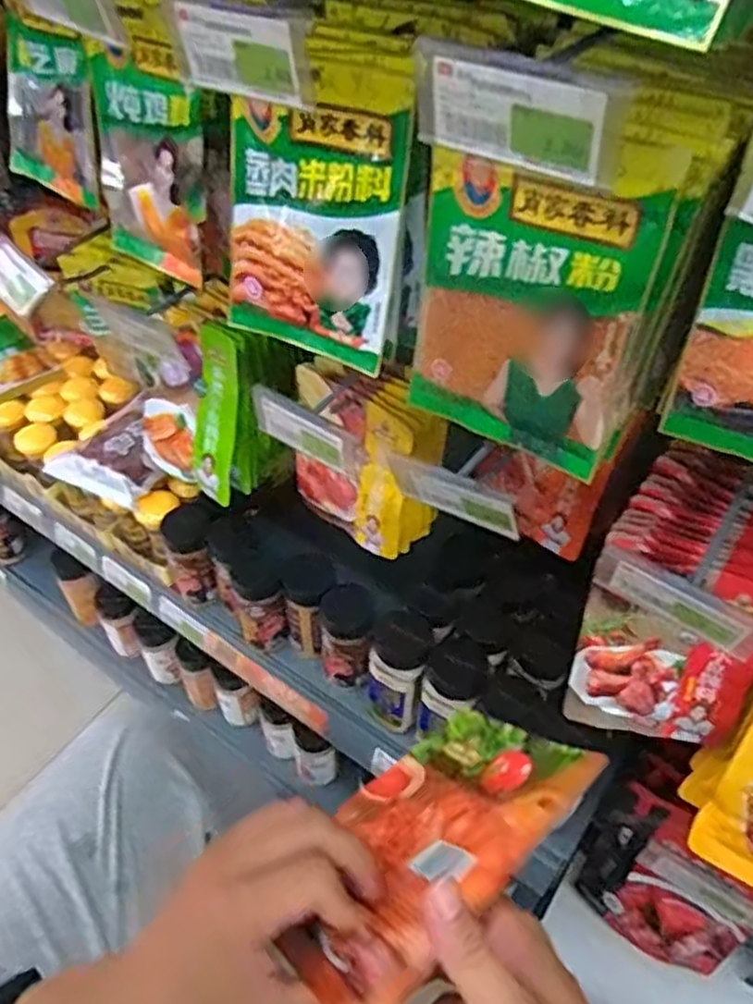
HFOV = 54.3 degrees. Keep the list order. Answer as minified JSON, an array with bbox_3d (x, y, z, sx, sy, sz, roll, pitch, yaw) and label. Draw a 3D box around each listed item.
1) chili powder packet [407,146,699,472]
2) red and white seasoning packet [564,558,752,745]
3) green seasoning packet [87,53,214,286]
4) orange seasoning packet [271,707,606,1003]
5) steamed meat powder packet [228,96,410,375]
[{"bbox_3d":[0.085,-0.116,0.438,0.138,0.188,0.012,28,44,26],"label":"chili powder packet"},{"bbox_3d":[0.214,0.113,0.540,0.123,0.174,0.016,11,35,14],"label":"red and white seasoning packet"},{"bbox_3d":[-0.177,-0.248,0.558,0.127,0.147,0.022,27,44,24],"label":"green seasoning packet"},{"bbox_3d":[0.026,0.179,0.390,0.173,0.014,0.124,-34,17,-28],"label":"orange seasoning packet"},{"bbox_3d":[-0.045,-0.180,0.498,0.122,0.172,0.013,19,41,13],"label":"steamed meat powder packet"}]

